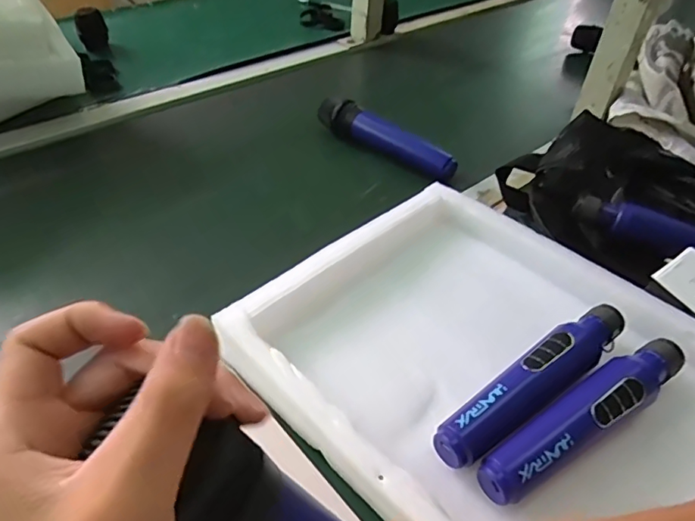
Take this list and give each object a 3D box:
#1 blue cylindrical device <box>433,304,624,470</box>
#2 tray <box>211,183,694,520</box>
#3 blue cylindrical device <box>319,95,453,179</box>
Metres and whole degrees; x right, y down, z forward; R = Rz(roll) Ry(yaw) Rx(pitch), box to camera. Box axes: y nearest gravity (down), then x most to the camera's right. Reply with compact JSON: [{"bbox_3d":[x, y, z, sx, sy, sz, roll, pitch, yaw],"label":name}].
[{"bbox_3d":[0.139,0.091,0.389,0.187,0.042,0.036,-28,55,-28],"label":"blue cylindrical device"},{"bbox_3d":[0.121,0.088,0.407,0.369,0.062,0.295,35,53,26],"label":"tray"},{"bbox_3d":[0.051,-0.160,0.674,0.200,0.036,0.042,28,48,23],"label":"blue cylindrical device"}]

